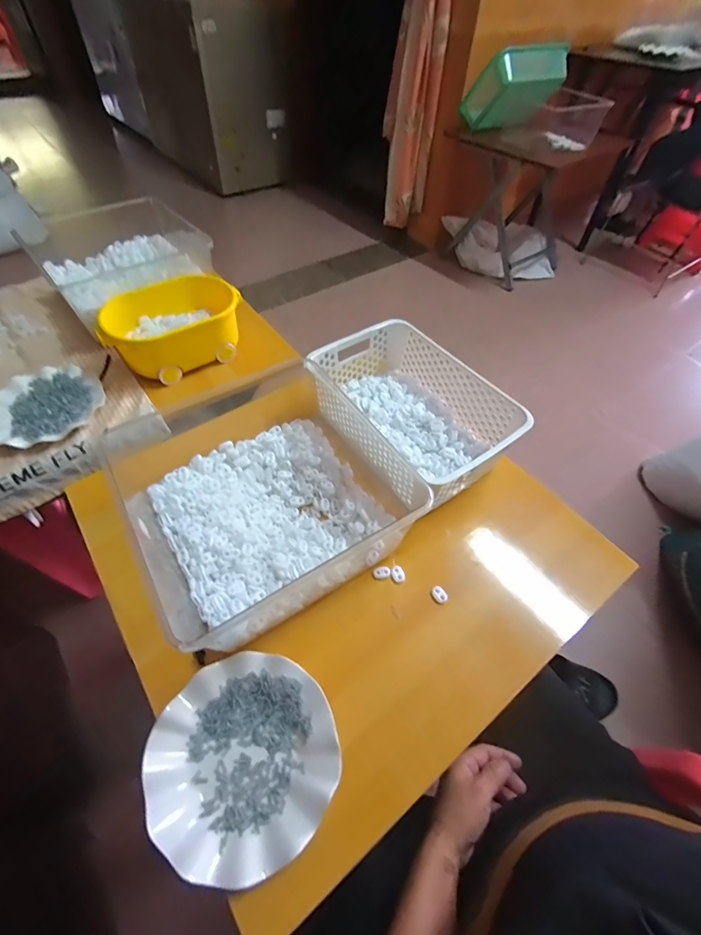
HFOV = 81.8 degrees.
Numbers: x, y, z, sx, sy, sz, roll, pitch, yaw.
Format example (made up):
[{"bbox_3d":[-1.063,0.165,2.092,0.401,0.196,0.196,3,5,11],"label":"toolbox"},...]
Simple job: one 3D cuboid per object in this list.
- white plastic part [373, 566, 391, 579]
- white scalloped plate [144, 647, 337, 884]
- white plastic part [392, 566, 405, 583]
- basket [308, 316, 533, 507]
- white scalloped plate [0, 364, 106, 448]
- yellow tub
[{"bbox_3d":[0.042,0.140,0.541,0.023,0.006,0.016,-12,54,-11],"label":"white plastic part"},{"bbox_3d":[-0.107,0.290,0.411,0.176,0.022,0.179,1,53,-1],"label":"white scalloped plate"},{"bbox_3d":[0.064,0.142,0.540,0.015,0.007,0.021,-15,55,-14],"label":"white plastic part"},{"bbox_3d":[0.090,-0.093,0.635,0.205,0.091,0.305,-31,60,-23],"label":"basket"},{"bbox_3d":[-0.521,-0.104,0.692,0.172,0.023,0.175,1,53,-1],"label":"white scalloped plate"},{"bbox_3d":[-0.331,-0.265,0.771,0.244,0.094,0.167,-31,60,-23],"label":"yellow tub"}]

